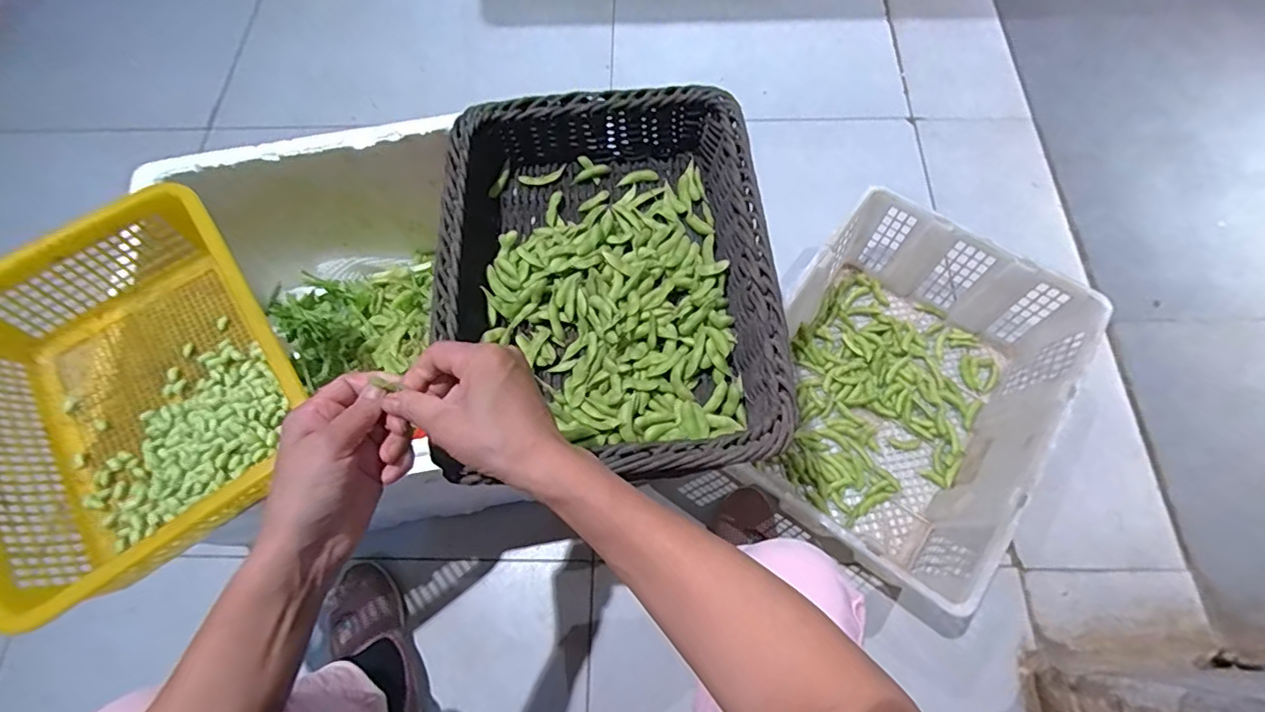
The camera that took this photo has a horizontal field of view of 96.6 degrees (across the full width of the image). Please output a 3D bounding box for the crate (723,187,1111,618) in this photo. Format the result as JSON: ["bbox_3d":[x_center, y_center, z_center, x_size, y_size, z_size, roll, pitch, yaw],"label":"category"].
[{"bbox_3d":[0.360,0.047,0.788,0.342,0.170,0.469,33,72,15],"label":"crate"}]

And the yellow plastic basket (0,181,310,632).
[{"bbox_3d":[-0.445,0.035,0.499,0.237,0.094,0.314,-35,70,-12],"label":"yellow plastic basket"}]

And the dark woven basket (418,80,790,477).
[{"bbox_3d":[-0.022,-0.076,0.543,0.291,0.083,0.381,-5,67,0],"label":"dark woven basket"}]

